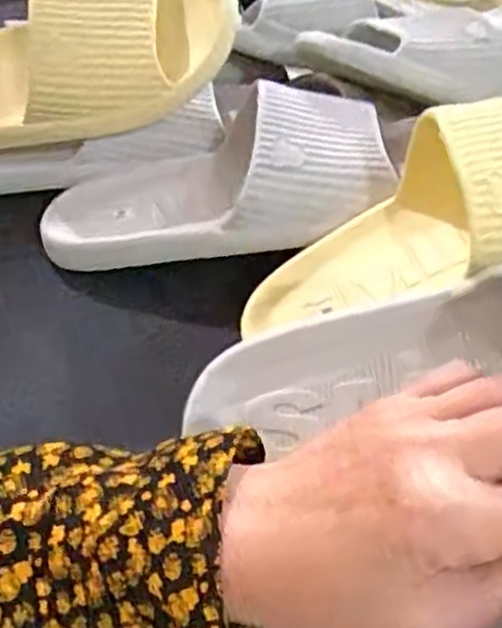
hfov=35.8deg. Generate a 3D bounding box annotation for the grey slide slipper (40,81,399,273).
[{"bbox_3d":[-0.027,-0.091,0.505,0.227,0.060,0.110,-12,40,14],"label":"grey slide slipper"}]

